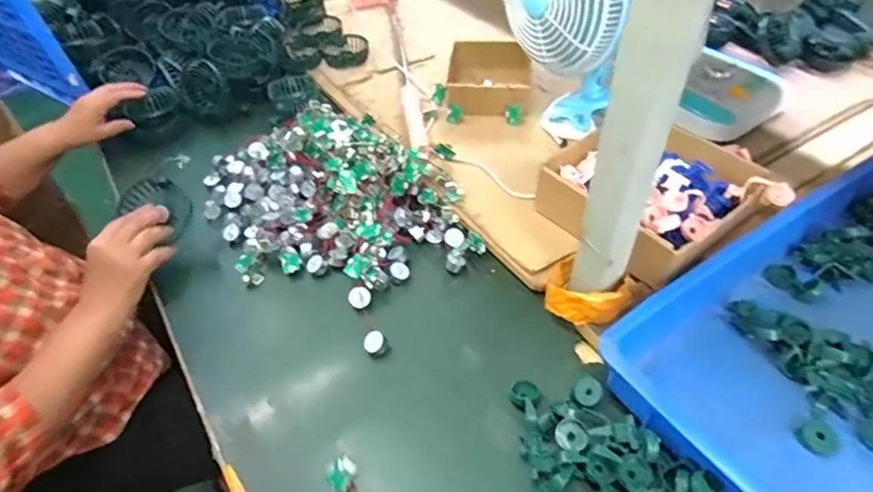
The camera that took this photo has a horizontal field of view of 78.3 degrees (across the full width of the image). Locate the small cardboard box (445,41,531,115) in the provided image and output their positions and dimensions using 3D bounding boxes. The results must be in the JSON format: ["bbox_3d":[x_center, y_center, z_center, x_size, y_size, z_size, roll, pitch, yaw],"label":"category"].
[{"bbox_3d":[0.088,-0.282,0.905,0.139,0.058,0.146,4,46,7],"label":"small cardboard box"}]

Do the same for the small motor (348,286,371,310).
[{"bbox_3d":[-0.091,0.062,0.636,0.026,0.013,0.027,32,75,-6],"label":"small motor"}]

